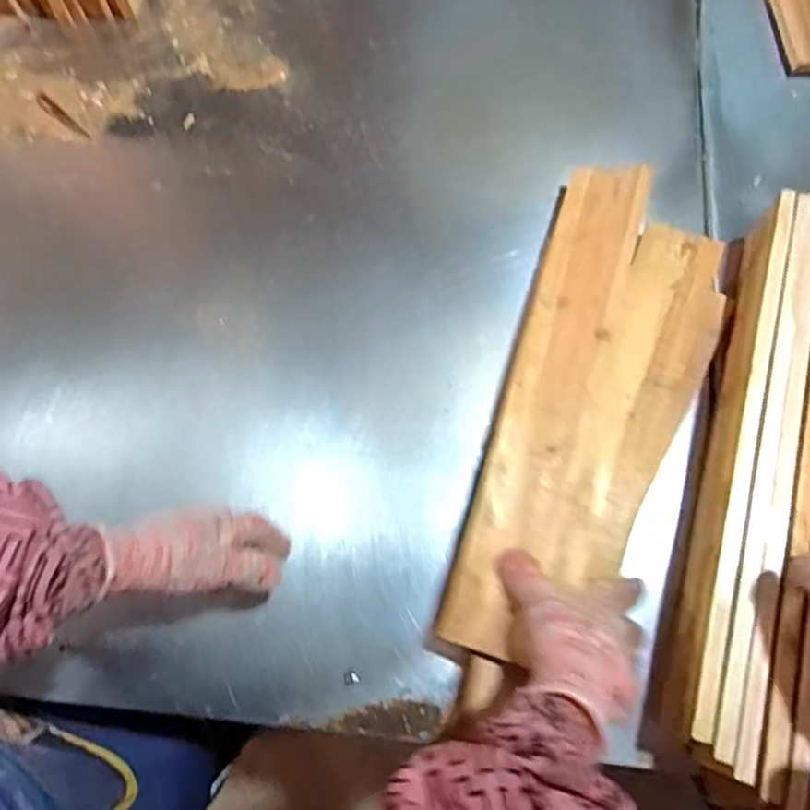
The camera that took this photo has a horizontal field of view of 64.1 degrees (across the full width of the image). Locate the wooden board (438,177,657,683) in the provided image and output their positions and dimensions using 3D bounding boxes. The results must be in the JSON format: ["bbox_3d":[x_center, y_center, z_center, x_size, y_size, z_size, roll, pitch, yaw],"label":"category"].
[{"bbox_3d":[0.136,-0.023,0.595,0.084,0.020,0.486,7,69,32],"label":"wooden board"}]

